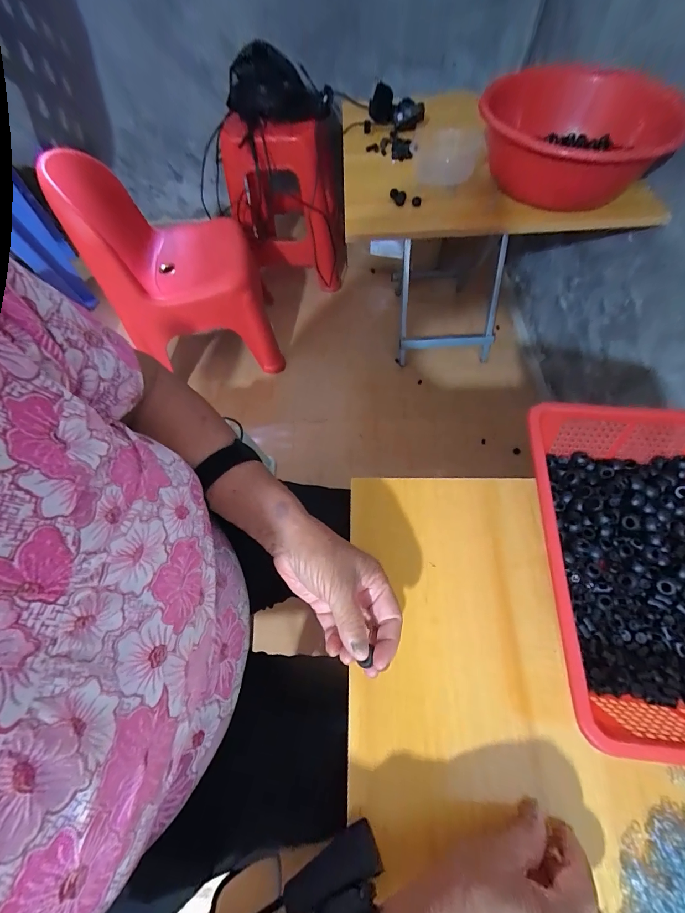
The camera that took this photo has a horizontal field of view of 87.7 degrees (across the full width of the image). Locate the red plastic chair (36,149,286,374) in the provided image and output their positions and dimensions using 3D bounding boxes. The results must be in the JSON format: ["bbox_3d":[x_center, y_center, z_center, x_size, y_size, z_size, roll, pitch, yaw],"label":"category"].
[{"bbox_3d":[-0.435,-0.508,1.011,0.369,0.524,0.347,-18,62,-6],"label":"red plastic chair"}]

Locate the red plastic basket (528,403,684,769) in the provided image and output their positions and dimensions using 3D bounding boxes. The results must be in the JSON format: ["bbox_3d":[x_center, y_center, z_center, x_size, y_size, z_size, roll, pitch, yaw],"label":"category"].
[{"bbox_3d":[0.307,0.098,0.338,0.223,0.071,0.300,4,62,6],"label":"red plastic basket"}]

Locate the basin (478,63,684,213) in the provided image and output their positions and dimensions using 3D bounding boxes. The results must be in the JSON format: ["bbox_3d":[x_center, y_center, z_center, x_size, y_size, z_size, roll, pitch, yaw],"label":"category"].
[{"bbox_3d":[0.445,-0.632,0.731,0.334,0.163,0.353,-1,62,3],"label":"basin"}]

